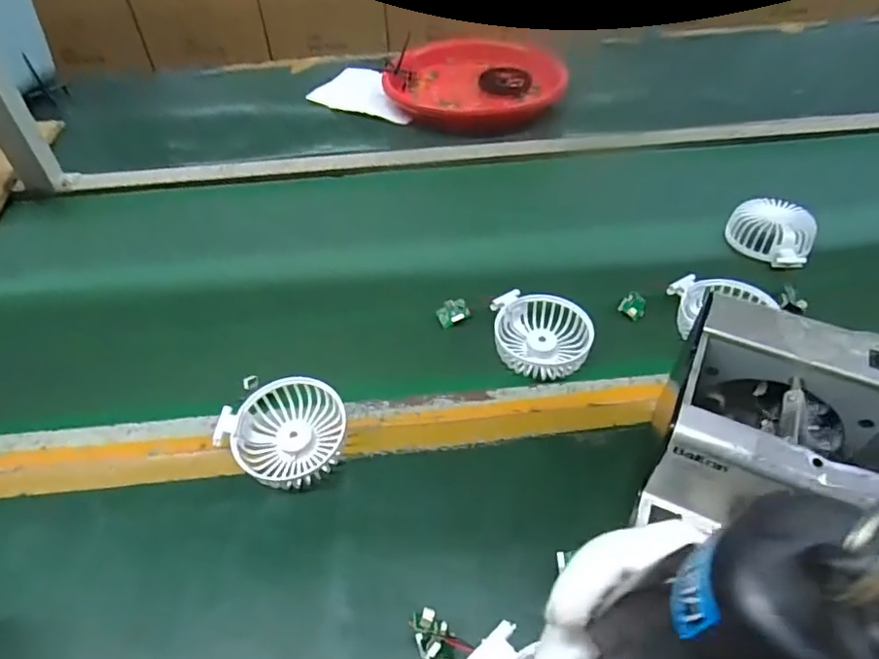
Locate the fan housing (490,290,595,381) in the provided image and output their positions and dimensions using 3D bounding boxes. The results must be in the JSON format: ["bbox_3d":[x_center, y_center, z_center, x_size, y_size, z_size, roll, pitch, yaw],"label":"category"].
[{"bbox_3d":[0.094,0.005,0.530,0.092,0.027,0.078,10,49,13],"label":"fan housing"}]

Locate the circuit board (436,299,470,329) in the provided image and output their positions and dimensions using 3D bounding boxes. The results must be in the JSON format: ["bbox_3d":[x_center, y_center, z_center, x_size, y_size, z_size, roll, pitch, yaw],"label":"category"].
[{"bbox_3d":[0.013,-0.017,0.569,0.031,0.010,0.024,-27,71,2],"label":"circuit board"}]

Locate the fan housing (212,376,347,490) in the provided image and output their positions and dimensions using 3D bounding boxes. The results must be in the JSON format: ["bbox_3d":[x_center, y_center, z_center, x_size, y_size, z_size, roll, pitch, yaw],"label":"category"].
[{"bbox_3d":[-0.122,0.083,0.465,0.092,0.028,0.092,5,56,-8],"label":"fan housing"}]

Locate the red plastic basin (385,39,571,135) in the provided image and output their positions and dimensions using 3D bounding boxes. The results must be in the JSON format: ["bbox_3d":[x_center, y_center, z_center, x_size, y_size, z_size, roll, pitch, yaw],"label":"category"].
[{"bbox_3d":[0.063,-0.398,0.900,0.267,0.049,0.267,-1,47,1],"label":"red plastic basin"}]

